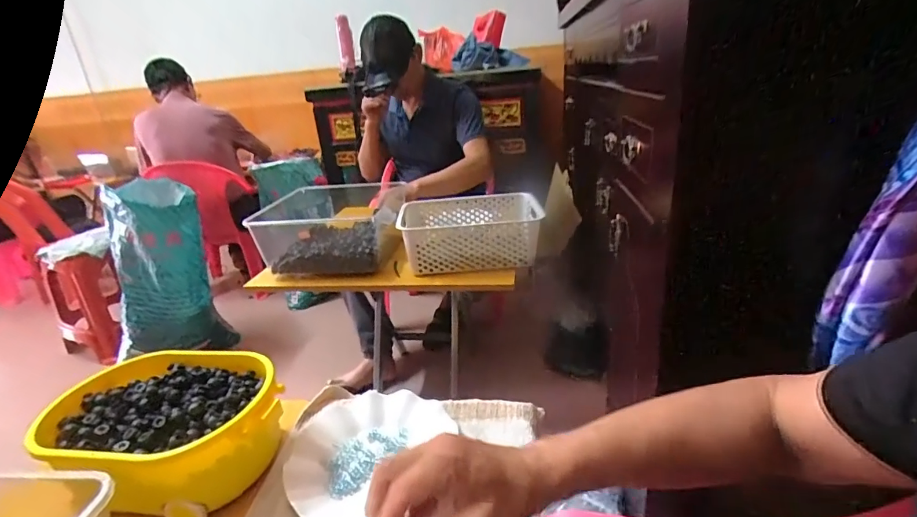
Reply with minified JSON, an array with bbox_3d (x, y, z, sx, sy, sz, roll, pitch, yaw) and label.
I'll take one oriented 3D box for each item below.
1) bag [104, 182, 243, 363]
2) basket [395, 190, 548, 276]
[{"bbox_3d":[-1.021,0.069,1.532,0.345,0.584,0.283,-20,26,-31],"label":"bag"},{"bbox_3d":[0.028,-0.059,1.024,0.300,0.109,0.210,-5,22,0],"label":"basket"}]

